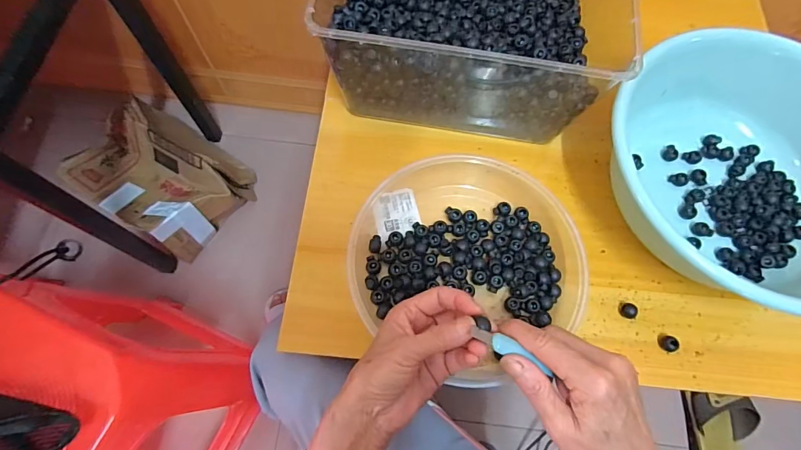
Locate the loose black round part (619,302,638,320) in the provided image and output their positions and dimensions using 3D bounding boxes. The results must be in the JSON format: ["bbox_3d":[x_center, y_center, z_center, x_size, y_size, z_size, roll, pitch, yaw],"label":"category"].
[{"bbox_3d":[0.232,0.087,0.419,0.015,0.012,0.015,1,70,-2],"label":"loose black round part"}]

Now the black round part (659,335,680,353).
[{"bbox_3d":[0.268,0.118,0.409,0.016,0.012,0.016,1,70,-2],"label":"black round part"}]

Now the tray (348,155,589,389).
[{"bbox_3d":[0.066,0.032,0.418,0.224,0.040,0.217,1,70,-2],"label":"tray"}]

